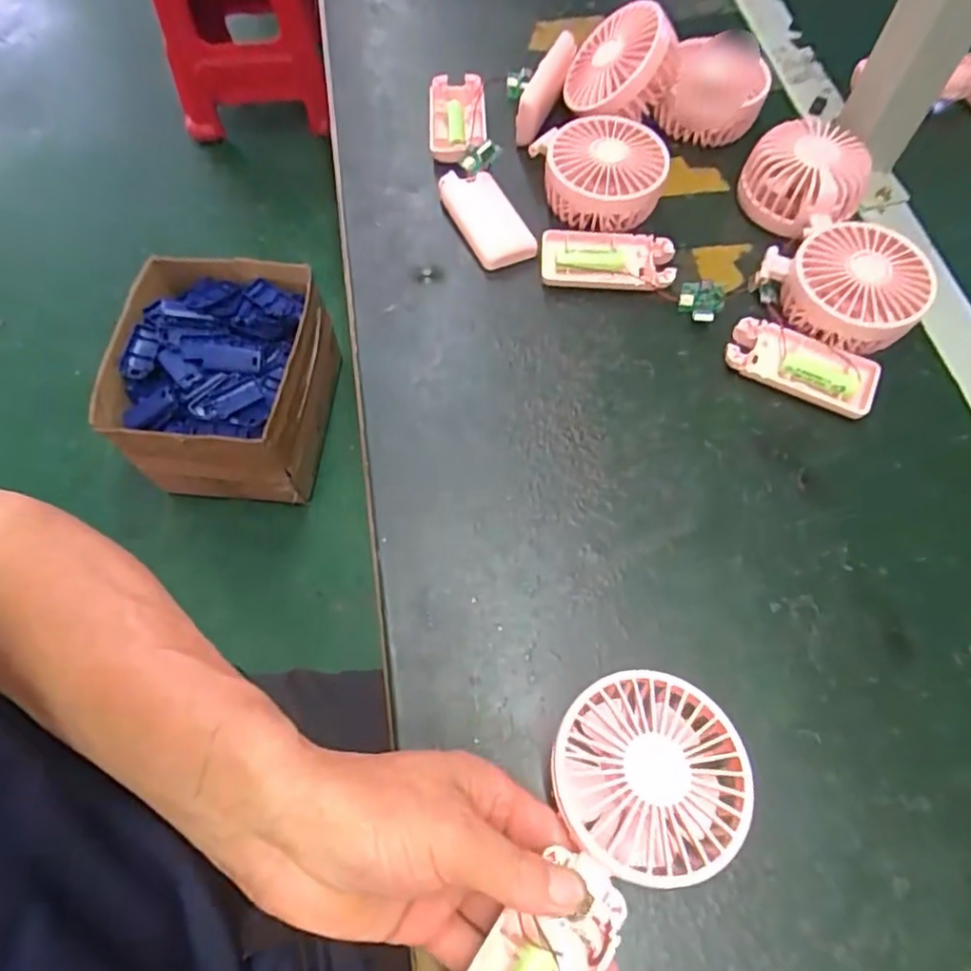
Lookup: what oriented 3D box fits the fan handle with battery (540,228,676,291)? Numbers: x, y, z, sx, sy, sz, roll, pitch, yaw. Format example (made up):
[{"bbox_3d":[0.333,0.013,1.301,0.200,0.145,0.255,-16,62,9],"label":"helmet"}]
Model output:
[{"bbox_3d":[0.088,-0.164,0.455,0.094,0.013,0.046,3,65,1],"label":"fan handle with battery"}]

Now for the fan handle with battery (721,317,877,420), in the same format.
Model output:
[{"bbox_3d":[0.211,-0.080,0.422,0.096,0.013,0.046,25,68,11],"label":"fan handle with battery"}]

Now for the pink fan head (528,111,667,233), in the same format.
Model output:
[{"bbox_3d":[0.086,-0.236,0.472,0.090,0.038,0.092,-9,66,-4],"label":"pink fan head"}]

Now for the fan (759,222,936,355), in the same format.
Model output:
[{"bbox_3d":[0.248,-0.134,0.429,0.083,0.041,0.091,0,65,0],"label":"fan"}]

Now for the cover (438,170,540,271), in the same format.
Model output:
[{"bbox_3d":[-0.002,-0.198,0.463,0.037,0.024,0.089,-28,68,-12],"label":"cover"}]

